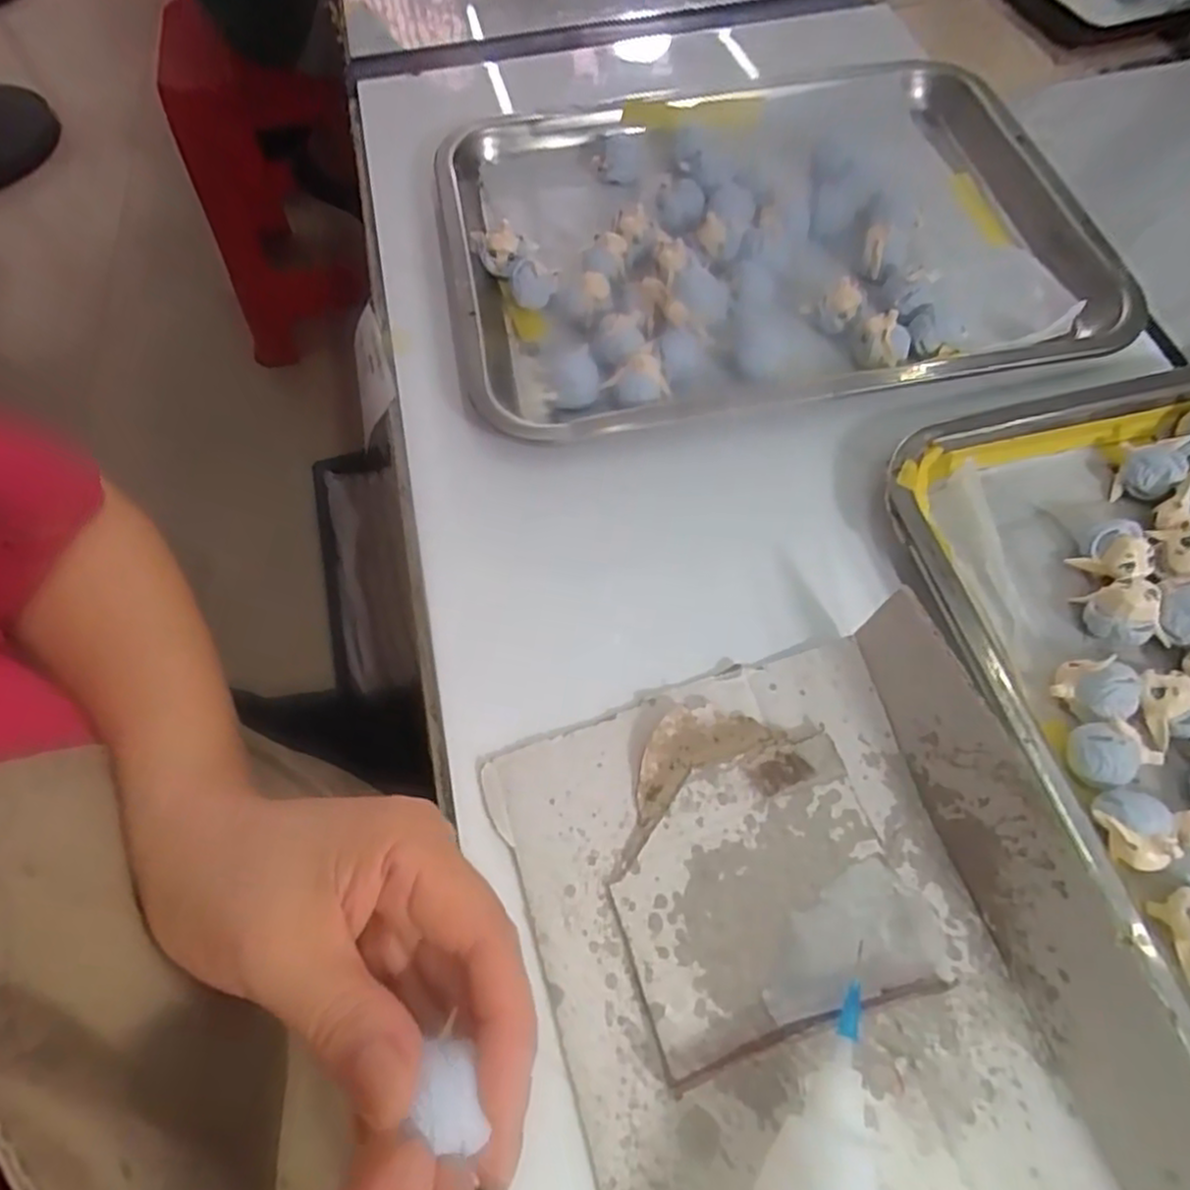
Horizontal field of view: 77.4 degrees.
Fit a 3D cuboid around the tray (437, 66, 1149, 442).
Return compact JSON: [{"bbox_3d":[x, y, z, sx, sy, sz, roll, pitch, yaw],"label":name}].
[{"bbox_3d":[0.098,-0.215,0.423,0.359,0.032,0.266,-12,62,-4],"label":"tray"}]

